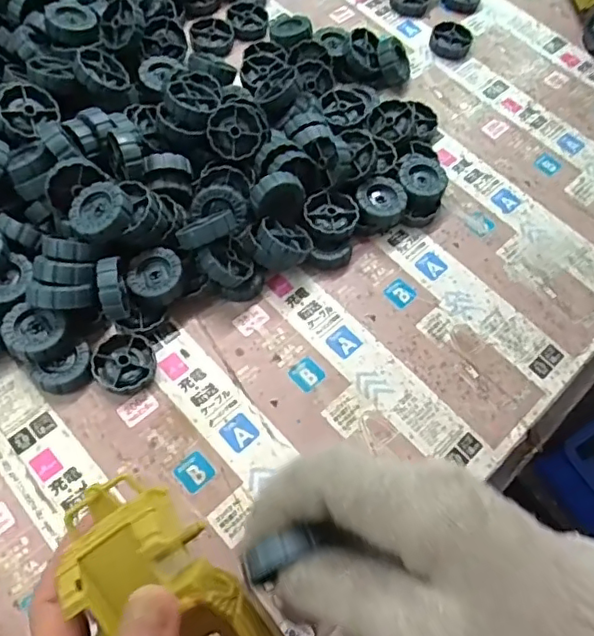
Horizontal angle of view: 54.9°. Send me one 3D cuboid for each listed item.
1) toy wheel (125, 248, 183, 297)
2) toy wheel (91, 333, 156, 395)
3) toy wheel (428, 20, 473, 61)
[{"bbox_3d":[-0.095,-0.028,0.384,0.036,0.014,0.035,2,64,-4],"label":"toy wheel"},{"bbox_3d":[-0.111,0.030,0.370,0.038,0.012,0.038,2,64,-4],"label":"toy wheel"},{"bbox_3d":[0.145,-0.261,0.538,0.038,0.011,0.040,1,64,-2],"label":"toy wheel"}]

